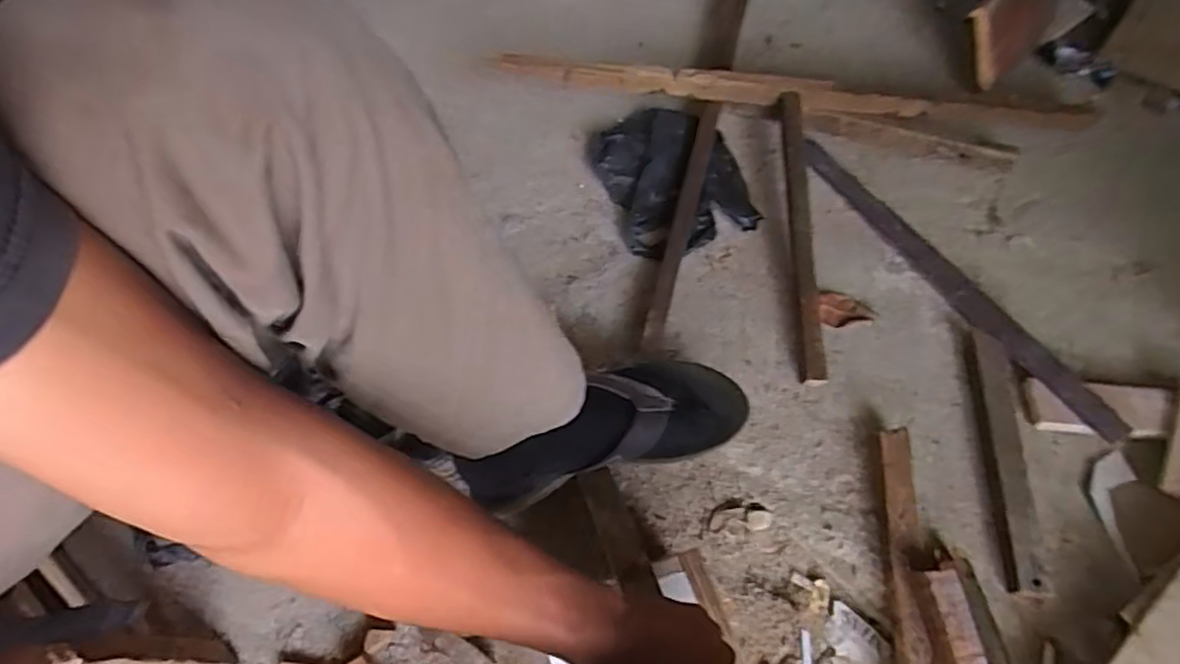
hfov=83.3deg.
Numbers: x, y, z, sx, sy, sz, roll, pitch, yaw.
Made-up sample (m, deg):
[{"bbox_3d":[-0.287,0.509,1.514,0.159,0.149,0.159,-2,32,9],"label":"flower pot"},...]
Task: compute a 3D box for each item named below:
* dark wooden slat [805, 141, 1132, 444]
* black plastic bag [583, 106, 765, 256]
[{"bbox_3d":[0.398,-0.064,0.748,0.035,0.022,0.451,-30,65,-14],"label":"dark wooden slat"},{"bbox_3d":[0.098,-0.187,0.806,0.165,0.042,0.202,-18,63,-11],"label":"black plastic bag"}]

